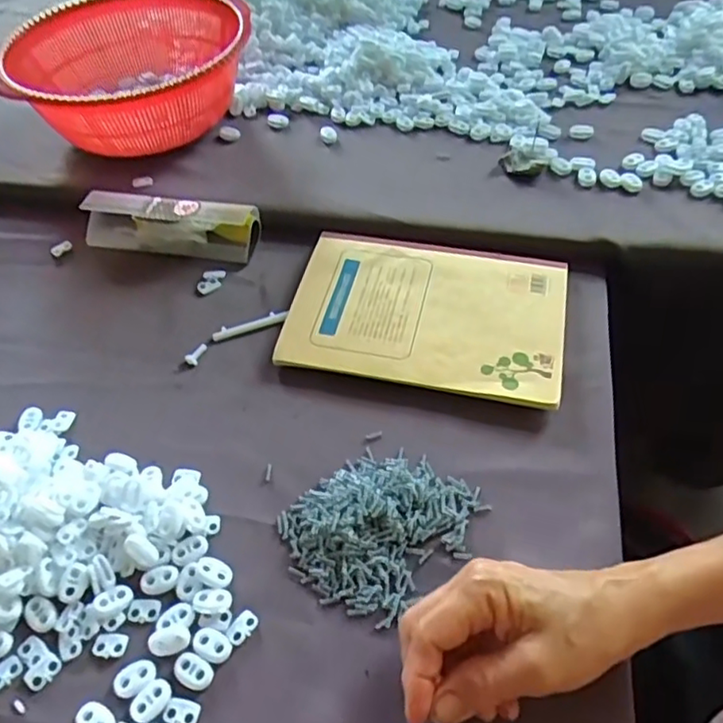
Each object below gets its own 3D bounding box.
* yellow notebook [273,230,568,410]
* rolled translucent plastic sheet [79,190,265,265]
[{"bbox_3d":[0.048,-0.040,0.481,0.205,0.012,0.142,8,53,12],"label":"yellow notebook"},{"bbox_3d":[-0.169,-0.122,0.548,0.154,0.039,0.045,7,53,11],"label":"rolled translucent plastic sheet"}]

